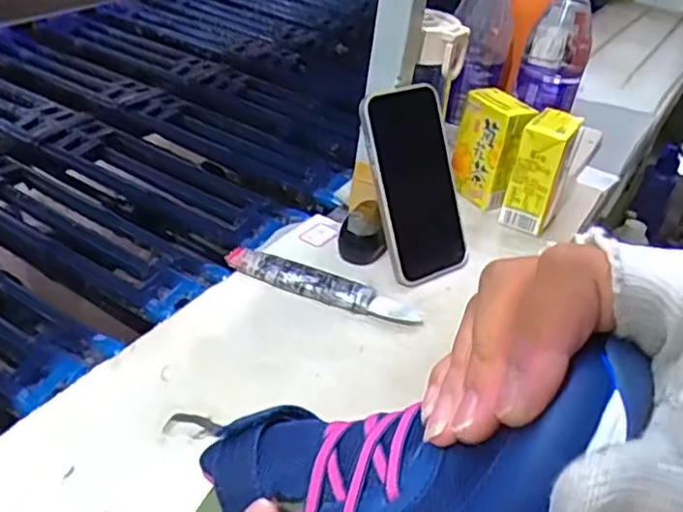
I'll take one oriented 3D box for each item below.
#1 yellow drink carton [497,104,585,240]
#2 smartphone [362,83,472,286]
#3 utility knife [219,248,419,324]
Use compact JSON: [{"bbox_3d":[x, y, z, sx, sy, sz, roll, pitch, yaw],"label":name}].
[{"bbox_3d":[0.192,-0.080,0.660,0.047,0.108,0.060,22,38,20],"label":"yellow drink carton"},{"bbox_3d":[0.066,-0.062,0.582,0.091,0.159,0.015,-24,14,-29],"label":"smartphone"},{"bbox_3d":[-0.018,0.023,0.551,0.164,0.018,0.025,17,36,14],"label":"utility knife"}]

